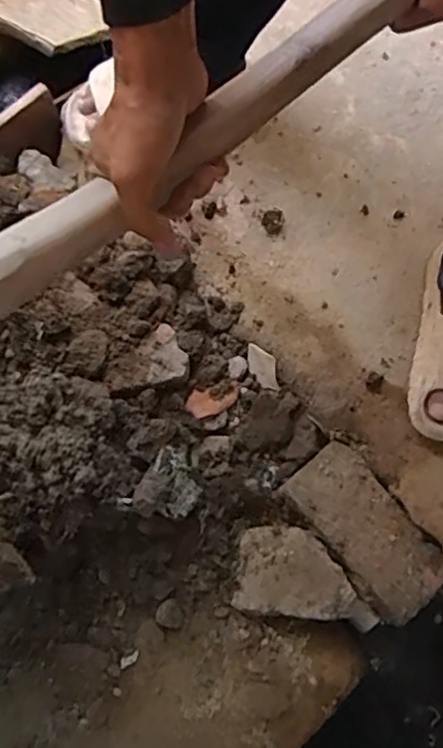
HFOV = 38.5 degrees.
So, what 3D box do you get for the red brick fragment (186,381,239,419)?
[{"bbox_3d":[-0.010,0.035,0.844,0.079,0.010,0.036,-16,72,-23],"label":"red brick fragment"}]

